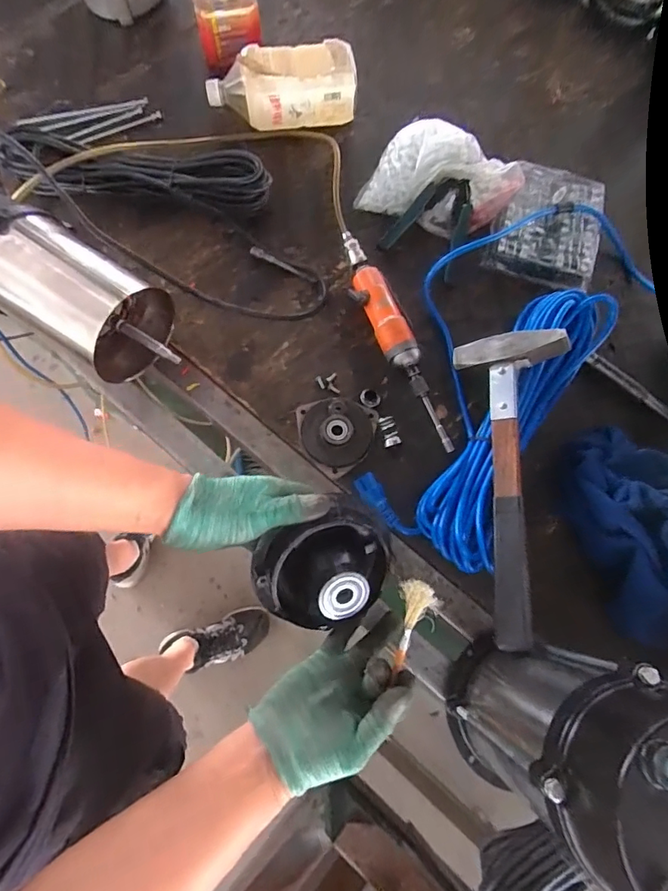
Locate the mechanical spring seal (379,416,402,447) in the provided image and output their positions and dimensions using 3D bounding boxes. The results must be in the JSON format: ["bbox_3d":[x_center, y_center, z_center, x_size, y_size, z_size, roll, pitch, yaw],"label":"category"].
[{"bbox_3d":[0.066,-0.015,0.548,0.019,0.022,0.036,-12,75,-5],"label":"mechanical spring seal"}]

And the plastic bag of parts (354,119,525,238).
[{"bbox_3d":[0.151,-0.374,0.636,0.204,0.061,0.145,21,74,4],"label":"plastic bag of parts"}]

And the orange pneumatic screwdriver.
[{"bbox_3d":[0.077,-0.136,0.577,0.049,0.041,0.304,-27,76,-9],"label":"orange pneumatic screwdriver"}]

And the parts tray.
[{"bbox_3d":[0.295,-0.305,0.629,0.141,0.037,0.173,18,74,4],"label":"parts tray"}]

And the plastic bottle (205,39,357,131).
[{"bbox_3d":[-0.077,-0.522,0.671,0.206,0.084,0.095,-6,74,-3],"label":"plastic bottle"}]

